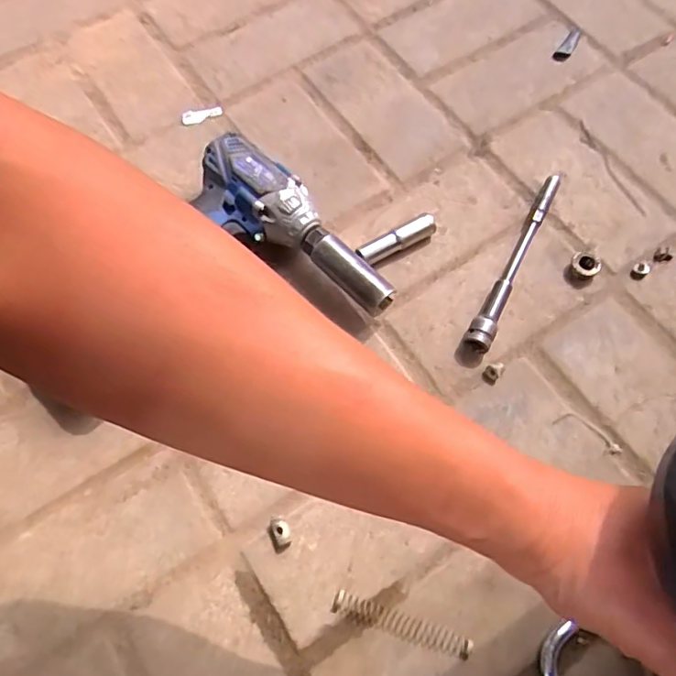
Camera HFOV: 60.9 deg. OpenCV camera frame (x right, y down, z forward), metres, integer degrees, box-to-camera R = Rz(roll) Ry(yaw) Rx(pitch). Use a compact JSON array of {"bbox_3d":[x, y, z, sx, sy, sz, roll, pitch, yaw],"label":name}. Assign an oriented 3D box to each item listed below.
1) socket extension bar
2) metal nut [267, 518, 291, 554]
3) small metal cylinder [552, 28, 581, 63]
[{"bbox_3d":[0.166,-0.073,0.528,0.021,0.023,0.199,26,70,13],"label":"socket extension bar"},{"bbox_3d":[-0.045,0.152,0.446,0.016,0.012,0.024,-18,67,-6],"label":"metal nut"},{"bbox_3d":[0.262,-0.334,0.657,0.018,0.015,0.053,26,70,13],"label":"small metal cylinder"}]

